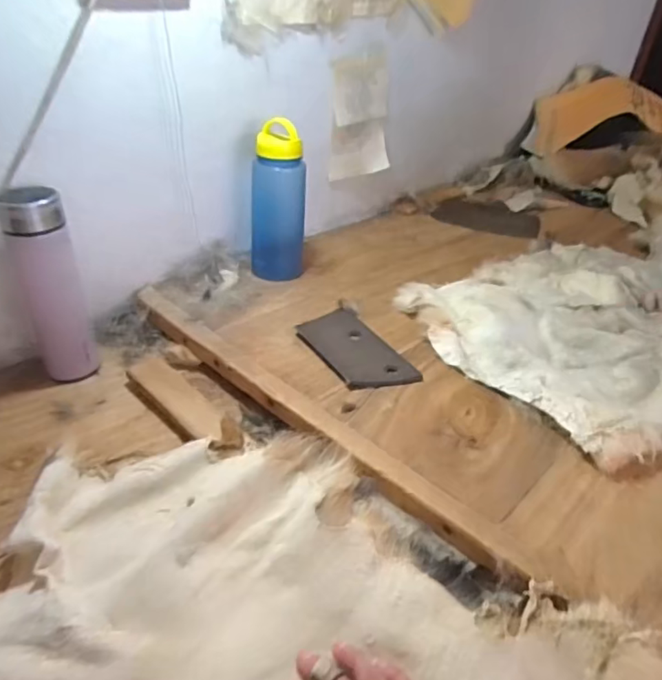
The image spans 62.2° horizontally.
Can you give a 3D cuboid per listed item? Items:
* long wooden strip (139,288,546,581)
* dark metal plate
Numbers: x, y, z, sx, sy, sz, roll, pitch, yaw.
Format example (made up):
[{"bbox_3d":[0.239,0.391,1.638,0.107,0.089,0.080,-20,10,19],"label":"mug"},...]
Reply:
[{"bbox_3d":[-0.049,0.067,0.610,0.588,0.037,0.030,32,43,33],"label":"long wooden strip"},{"bbox_3d":[0.033,0.013,0.690,0.093,0.008,0.160,-21,45,-28],"label":"dark metal plate"}]

